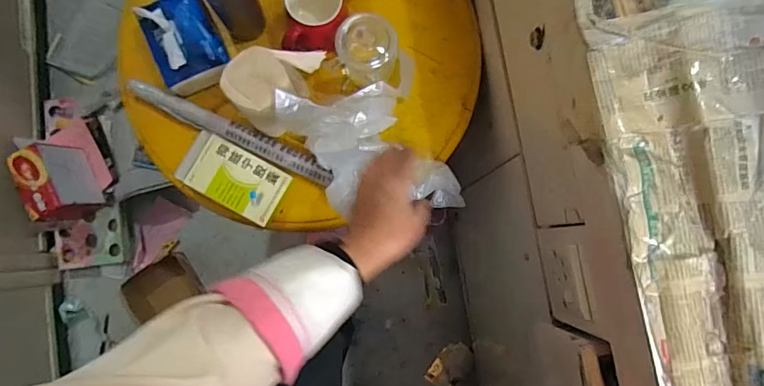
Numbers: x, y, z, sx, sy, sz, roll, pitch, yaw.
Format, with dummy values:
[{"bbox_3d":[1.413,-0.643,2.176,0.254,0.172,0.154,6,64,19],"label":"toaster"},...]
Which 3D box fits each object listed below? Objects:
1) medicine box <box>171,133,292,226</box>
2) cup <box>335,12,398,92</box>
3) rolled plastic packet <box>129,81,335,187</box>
[{"bbox_3d":[-0.228,-0.025,0.689,0.161,0.022,0.087,29,85,2],"label":"medicine box"},{"bbox_3d":[-0.020,-0.212,0.677,0.086,0.105,0.088,0,85,0],"label":"cup"},{"bbox_3d":[-0.233,-0.096,0.693,0.347,0.034,0.037,25,85,2],"label":"rolled plastic packet"}]

